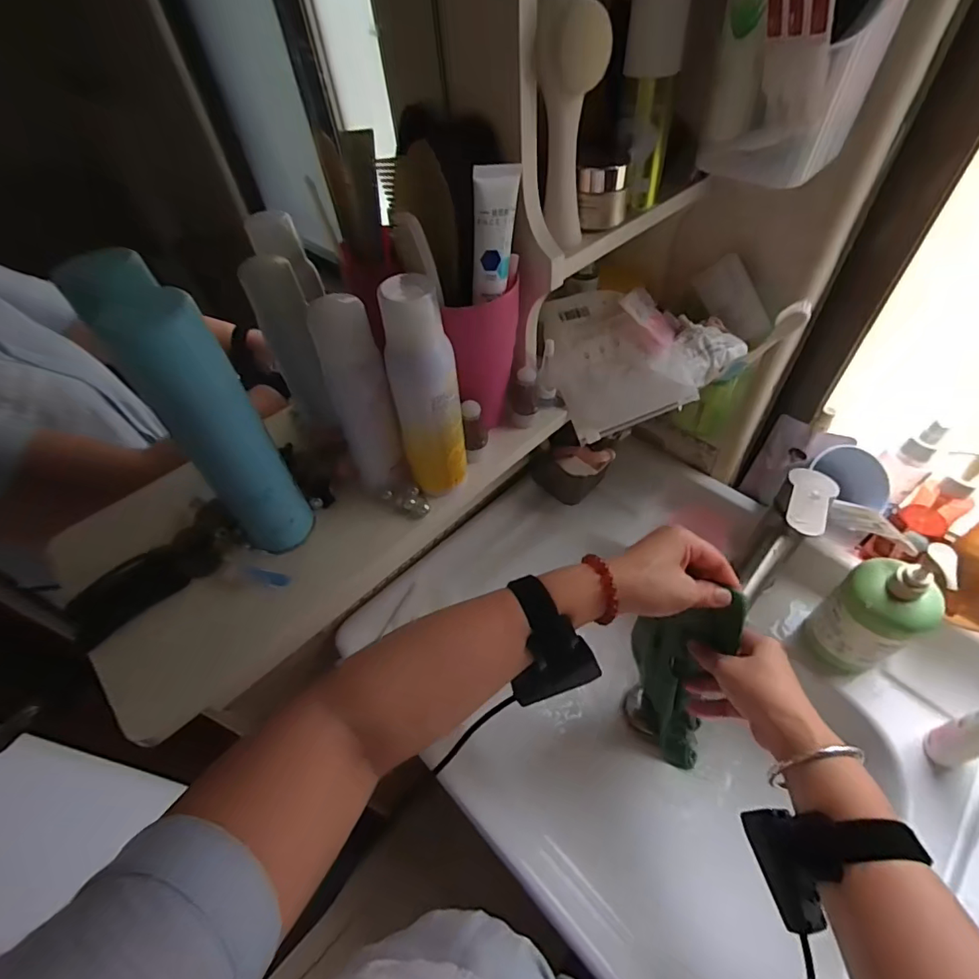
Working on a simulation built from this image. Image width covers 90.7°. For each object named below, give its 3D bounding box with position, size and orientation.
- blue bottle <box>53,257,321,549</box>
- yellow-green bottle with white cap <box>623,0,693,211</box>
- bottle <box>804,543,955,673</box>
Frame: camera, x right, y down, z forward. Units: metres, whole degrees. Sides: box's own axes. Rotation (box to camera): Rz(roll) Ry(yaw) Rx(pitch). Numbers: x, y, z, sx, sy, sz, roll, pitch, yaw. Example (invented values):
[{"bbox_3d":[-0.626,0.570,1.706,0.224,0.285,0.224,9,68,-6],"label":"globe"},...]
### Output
[{"bbox_3d":[-0.157,-0.034,0.280,0.045,0.197,0.039,-39,57,-24],"label":"blue bottle"},{"bbox_3d":[0.112,-0.276,0.342,0.036,0.126,0.030,6,51,10],"label":"yellow-green bottle with white cap"},{"bbox_3d":[0.372,0.113,0.462,0.058,0.179,0.074,-31,54,-19],"label":"bottle"}]

